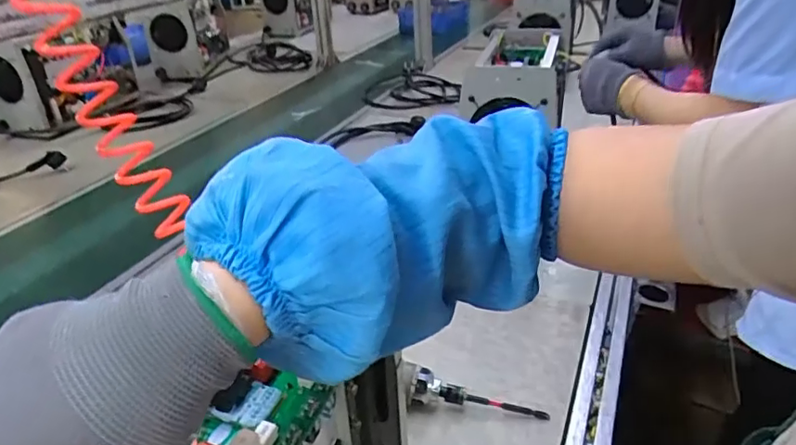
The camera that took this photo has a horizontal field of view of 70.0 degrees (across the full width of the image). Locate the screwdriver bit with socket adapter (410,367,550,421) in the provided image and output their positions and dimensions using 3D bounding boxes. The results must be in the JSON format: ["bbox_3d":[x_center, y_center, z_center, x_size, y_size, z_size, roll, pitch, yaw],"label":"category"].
[{"bbox_3d":[0.082,0.178,0.578,0.138,0.025,0.027,12,30,3],"label":"screwdriver bit with socket adapter"}]

